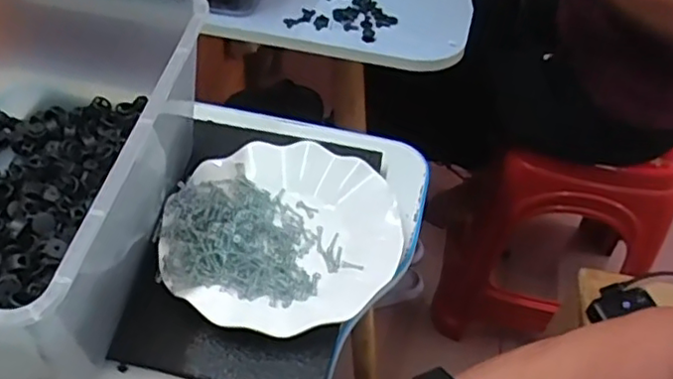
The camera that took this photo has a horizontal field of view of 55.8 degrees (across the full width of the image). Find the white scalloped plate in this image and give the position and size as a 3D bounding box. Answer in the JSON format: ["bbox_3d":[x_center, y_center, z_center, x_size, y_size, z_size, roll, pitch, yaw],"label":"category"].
[{"bbox_3d":[-0.041,0.032,0.501,0.176,0.031,0.179,2,47,-2],"label":"white scalloped plate"}]

